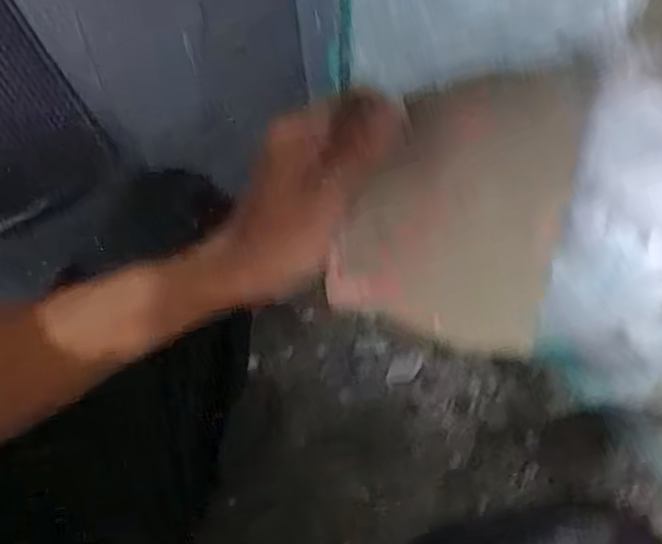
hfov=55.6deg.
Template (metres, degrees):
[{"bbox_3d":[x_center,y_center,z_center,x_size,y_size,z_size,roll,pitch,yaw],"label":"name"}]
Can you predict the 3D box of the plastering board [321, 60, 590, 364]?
[{"bbox_3d":[0.067,-0.024,0.359,0.128,0.185,0.008,0,39,1],"label":"plastering board"}]

